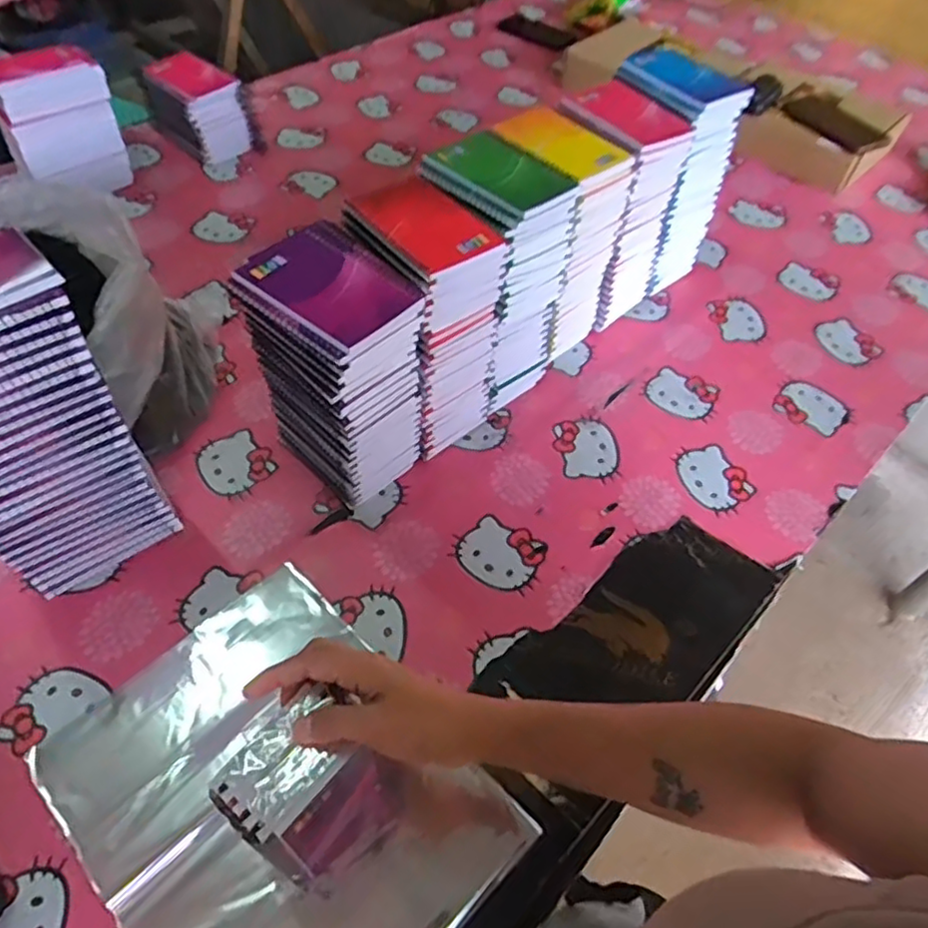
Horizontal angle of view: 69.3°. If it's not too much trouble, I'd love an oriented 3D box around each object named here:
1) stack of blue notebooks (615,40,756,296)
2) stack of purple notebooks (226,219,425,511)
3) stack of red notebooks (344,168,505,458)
[{"bbox_3d":[0.244,-0.353,0.839,0.112,0.251,0.138,-30,59,-24],"label":"stack of blue notebooks"},{"bbox_3d":[-0.111,-0.073,0.617,0.144,0.251,0.108,35,57,22],"label":"stack of purple notebooks"},{"bbox_3d":[-0.038,-0.133,0.668,0.103,0.247,0.122,-33,60,-26],"label":"stack of red notebooks"}]

